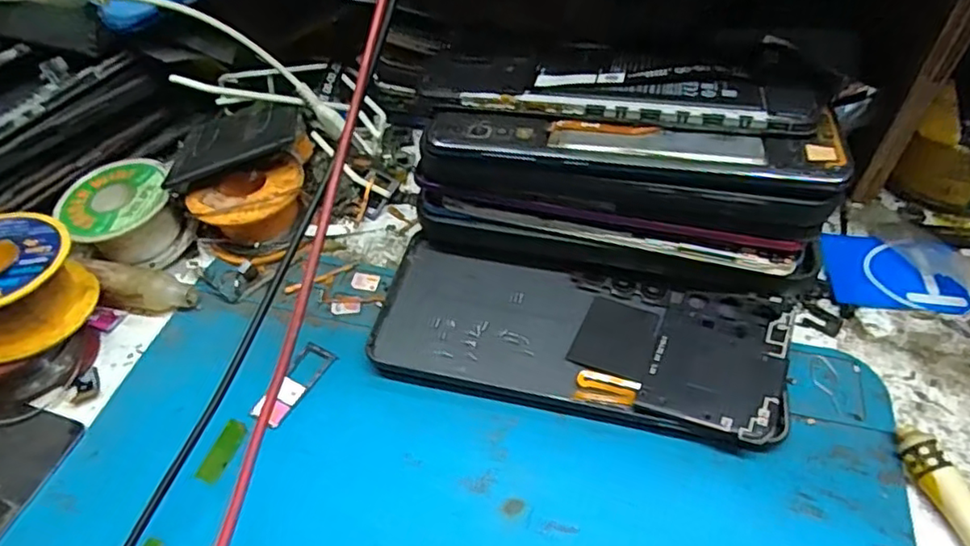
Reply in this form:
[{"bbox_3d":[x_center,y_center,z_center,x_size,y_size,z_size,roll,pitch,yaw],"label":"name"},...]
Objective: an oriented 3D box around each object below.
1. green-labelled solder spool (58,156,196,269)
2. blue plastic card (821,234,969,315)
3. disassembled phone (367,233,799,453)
[{"bbox_3d":[-0.171,-0.029,0.296,0.046,0.030,0.048,-1,50,1],"label":"green-labelled solder spool"},{"bbox_3d":[0.183,-0.001,0.276,0.056,0.004,0.040,5,50,7],"label":"blue plastic card"},{"bbox_3d":[0.037,0.024,0.253,0.161,0.015,0.070,12,51,12],"label":"disassembled phone"}]

